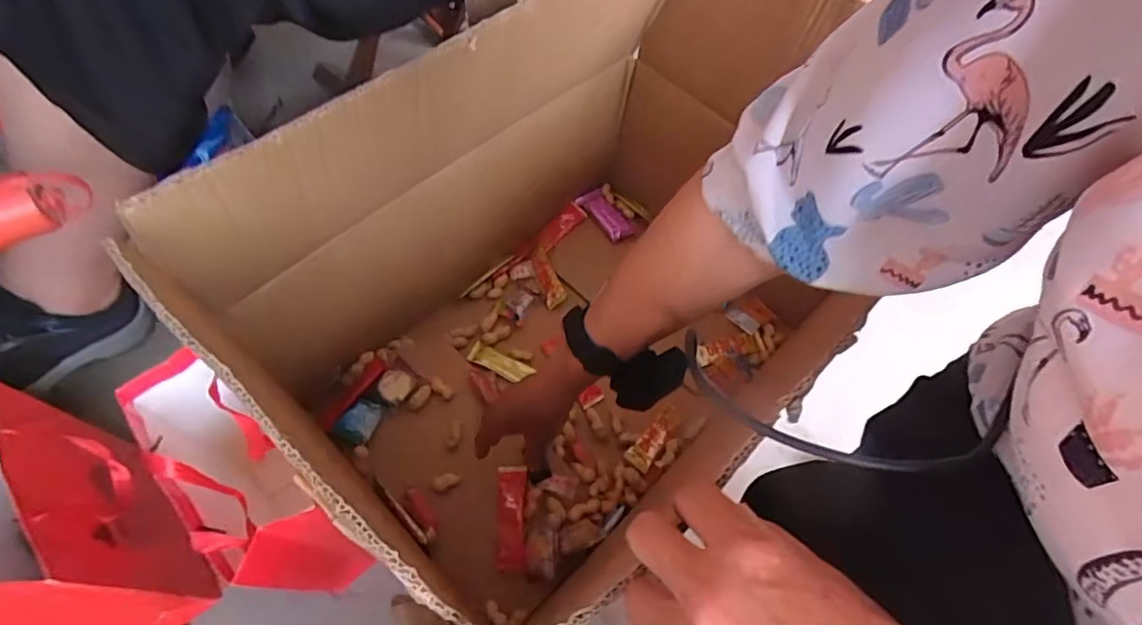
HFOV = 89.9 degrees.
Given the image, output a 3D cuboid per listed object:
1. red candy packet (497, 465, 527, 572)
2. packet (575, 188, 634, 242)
[{"bbox_3d":[-0.065,0.224,0.631,0.031,0.007,0.106,0,61,-6],"label":"red candy packet"},{"bbox_3d":[0.051,-0.142,0.819,0.044,0.012,0.091,-35,70,-22],"label":"packet"}]

